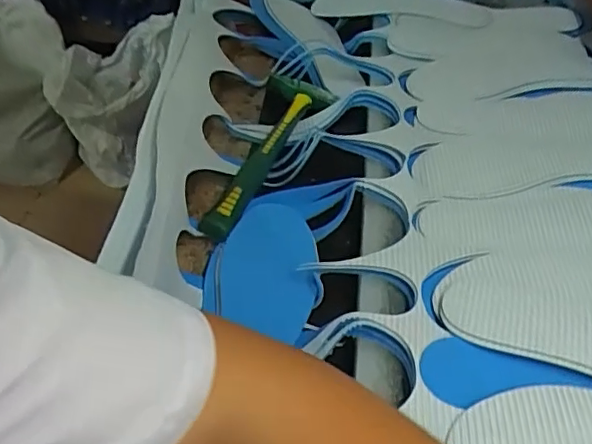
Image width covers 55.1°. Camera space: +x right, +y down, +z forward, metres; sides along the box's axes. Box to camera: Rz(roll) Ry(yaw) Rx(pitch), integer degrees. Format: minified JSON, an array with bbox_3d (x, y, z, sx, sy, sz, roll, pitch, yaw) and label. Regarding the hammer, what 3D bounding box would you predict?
[{"bbox_3d":[-0.037,-0.086,0.647,0.082,0.025,0.291,17,49,15],"label":"hammer"}]

